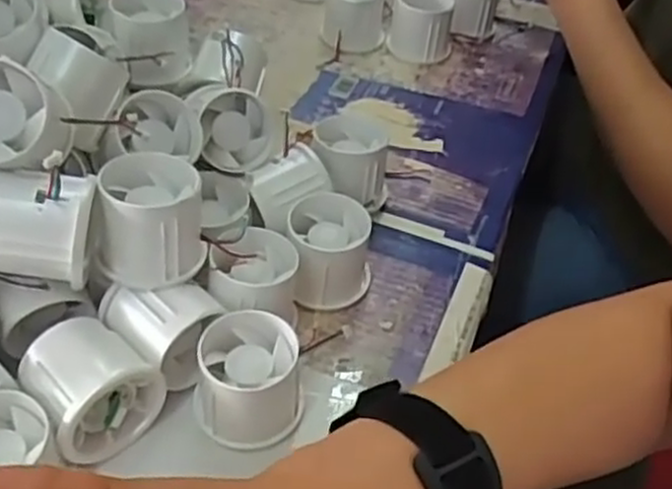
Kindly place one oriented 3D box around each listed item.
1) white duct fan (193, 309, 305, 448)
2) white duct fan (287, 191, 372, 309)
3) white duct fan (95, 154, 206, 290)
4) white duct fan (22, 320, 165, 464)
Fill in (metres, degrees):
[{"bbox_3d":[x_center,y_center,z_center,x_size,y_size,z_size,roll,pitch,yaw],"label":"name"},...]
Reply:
[{"bbox_3d":[-0.046,0.071,0.400,0.054,0.049,0.049,4,45,-3],"label":"white duct fan"},{"bbox_3d":[-0.003,0.005,0.471,0.053,0.049,0.054,-1,45,-7],"label":"white duct fan"},{"bbox_3d":[-0.100,-0.010,0.406,0.057,0.057,0.059,-8,47,-14],"label":"white duct fan"},{"bbox_3d":[-0.123,0.071,0.385,0.053,0.046,0.055,-30,55,-31],"label":"white duct fan"}]

